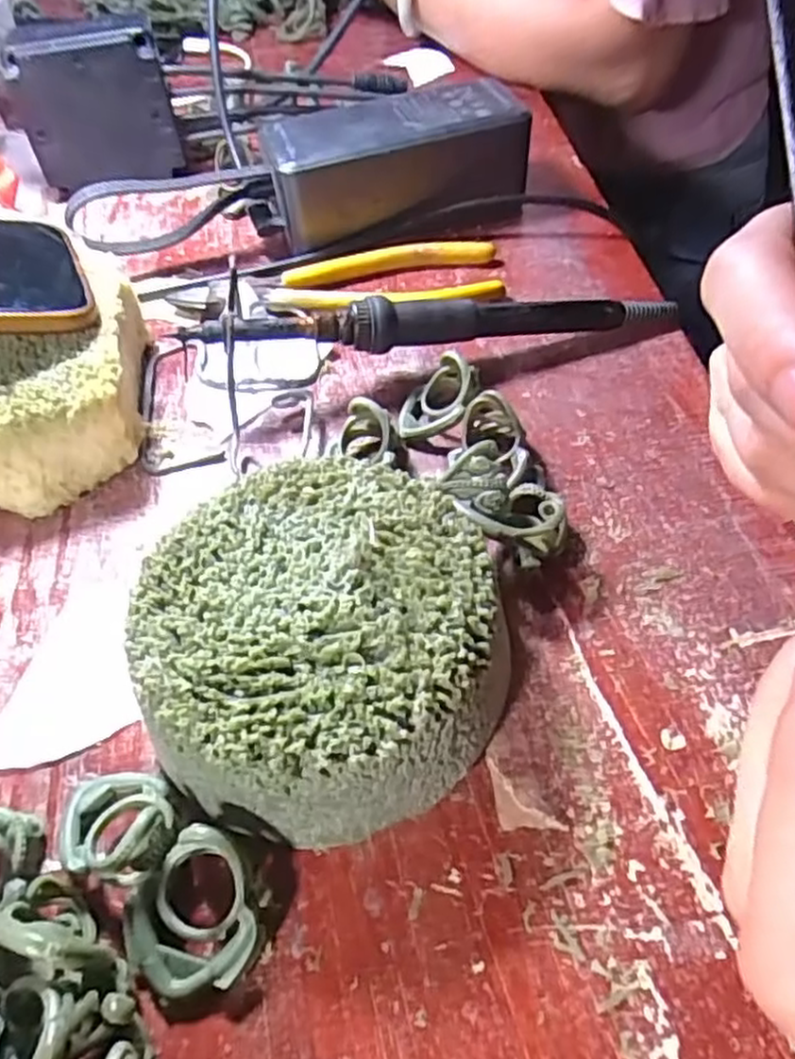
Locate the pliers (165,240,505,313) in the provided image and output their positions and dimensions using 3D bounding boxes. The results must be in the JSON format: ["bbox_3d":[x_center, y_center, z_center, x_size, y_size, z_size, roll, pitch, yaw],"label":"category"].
[{"bbox_3d":[-0.029,-0.119,0.345,0.154,0.011,0.045,-4,52,0],"label":"pliers"}]

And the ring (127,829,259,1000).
[{"bbox_3d":[-0.051,0.094,0.176,0.030,0.025,0.031,-1,52,2],"label":"ring"}]

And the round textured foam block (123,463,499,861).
[{"bbox_3d":[-0.020,0.033,0.208,0.097,0.045,0.101,-1,52,2],"label":"round textured foam block"}]

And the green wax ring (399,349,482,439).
[{"bbox_3d":[0.016,-0.052,0.285,0.029,0.023,0.031,-1,52,2],"label":"green wax ring"}]

